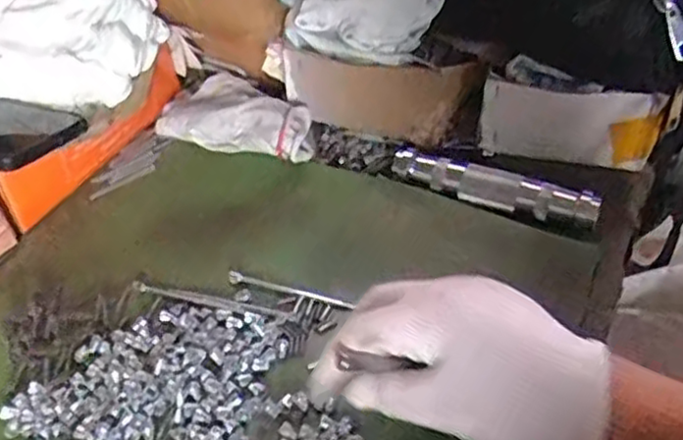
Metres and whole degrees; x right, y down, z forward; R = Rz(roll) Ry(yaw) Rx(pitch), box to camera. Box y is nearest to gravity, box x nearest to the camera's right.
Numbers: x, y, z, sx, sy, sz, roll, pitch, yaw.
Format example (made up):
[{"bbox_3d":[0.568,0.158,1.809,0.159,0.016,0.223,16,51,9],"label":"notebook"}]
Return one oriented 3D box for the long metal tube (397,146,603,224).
[{"bbox_3d":[0.102,-0.024,0.474,0.139,0.018,0.022,16,45,19],"label":"long metal tube"}]

